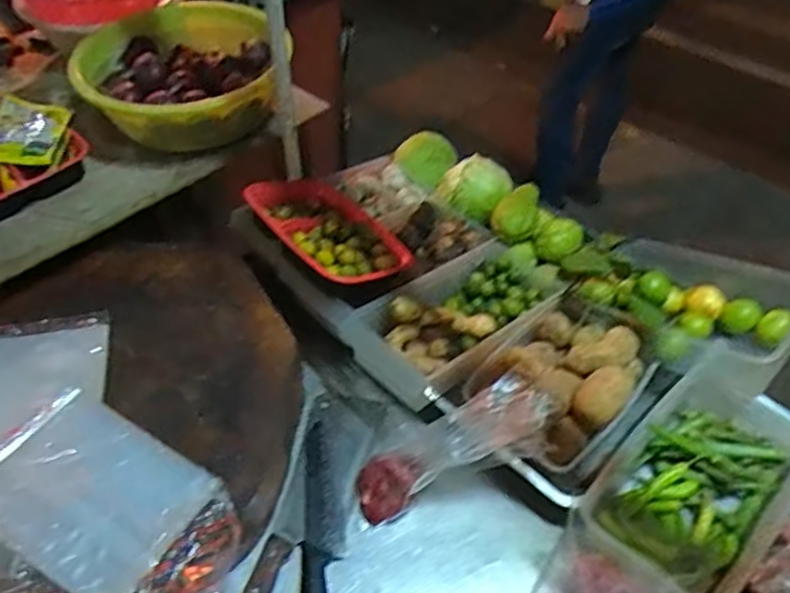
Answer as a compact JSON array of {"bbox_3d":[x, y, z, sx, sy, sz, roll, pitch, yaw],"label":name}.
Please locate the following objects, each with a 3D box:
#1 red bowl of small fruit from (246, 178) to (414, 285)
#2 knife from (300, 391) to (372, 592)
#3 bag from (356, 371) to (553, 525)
[{"bbox_3d":[-0.086,-0.082,0.858,0.139,0.048,0.214,-23,51,-38],"label":"red bowl of small fruit"},{"bbox_3d":[-0.076,0.241,0.745,0.070,0.021,0.313,2,49,2],"label":"knife"},{"bbox_3d":[0.064,0.171,0.739,0.246,0.051,0.078,-34,48,16],"label":"bag"}]

